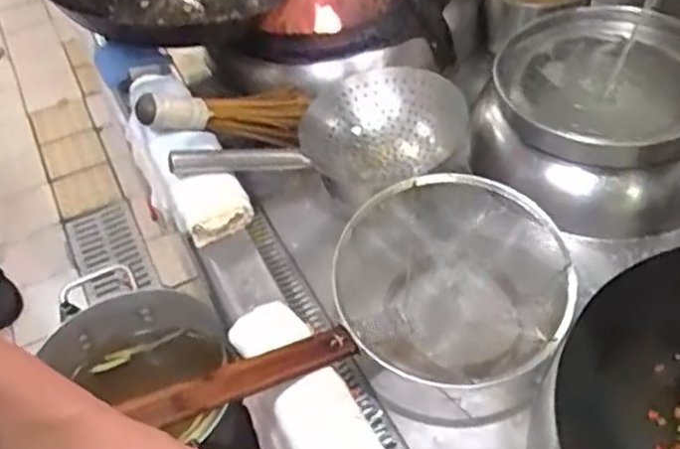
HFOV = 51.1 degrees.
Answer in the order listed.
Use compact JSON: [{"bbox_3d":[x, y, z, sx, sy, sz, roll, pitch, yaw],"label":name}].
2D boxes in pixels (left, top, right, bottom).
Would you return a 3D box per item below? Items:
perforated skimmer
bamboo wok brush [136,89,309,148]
[{"bbox_3d":[-0.023,-0.146,1.101,0.442,0.098,0.236,-12,48,-4],"label":"perforated skimmer"},{"bbox_3d":[-0.169,-0.171,1.105,0.278,0.075,0.088,-5,39,-41],"label":"bamboo wok brush"}]

